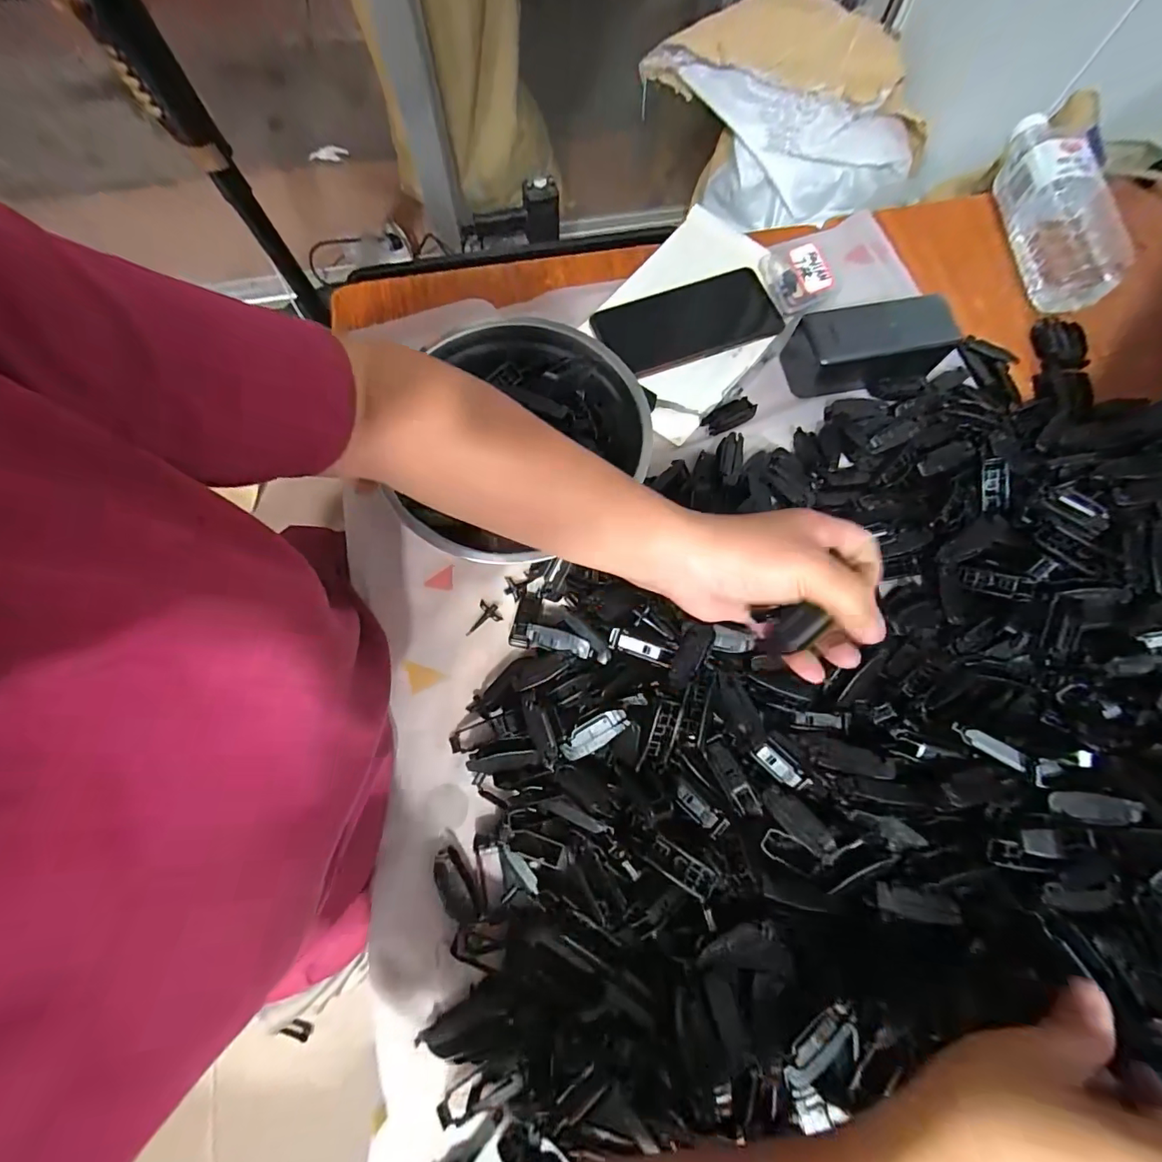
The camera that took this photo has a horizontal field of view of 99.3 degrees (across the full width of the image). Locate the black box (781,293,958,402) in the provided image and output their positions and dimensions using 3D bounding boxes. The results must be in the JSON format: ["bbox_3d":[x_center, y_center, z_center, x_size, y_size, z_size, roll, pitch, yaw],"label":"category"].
[{"bbox_3d":[0.253,-0.207,0.427,0.130,0.044,0.060,-8,74,-3],"label":"black box"}]

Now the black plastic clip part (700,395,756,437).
[{"bbox_3d":[0.131,-0.145,0.435,0.047,0.006,0.022,-28,76,-9],"label":"black plastic clip part"}]

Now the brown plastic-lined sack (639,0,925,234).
[{"bbox_3d":[0.342,-0.791,0.860,0.485,0.231,0.190,17,74,5],"label":"brown plastic-lined sack"}]

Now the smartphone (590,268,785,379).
[{"bbox_3d":[0.100,-0.240,0.460,0.162,0.015,0.083,-19,74,-6],"label":"smartphone"}]

